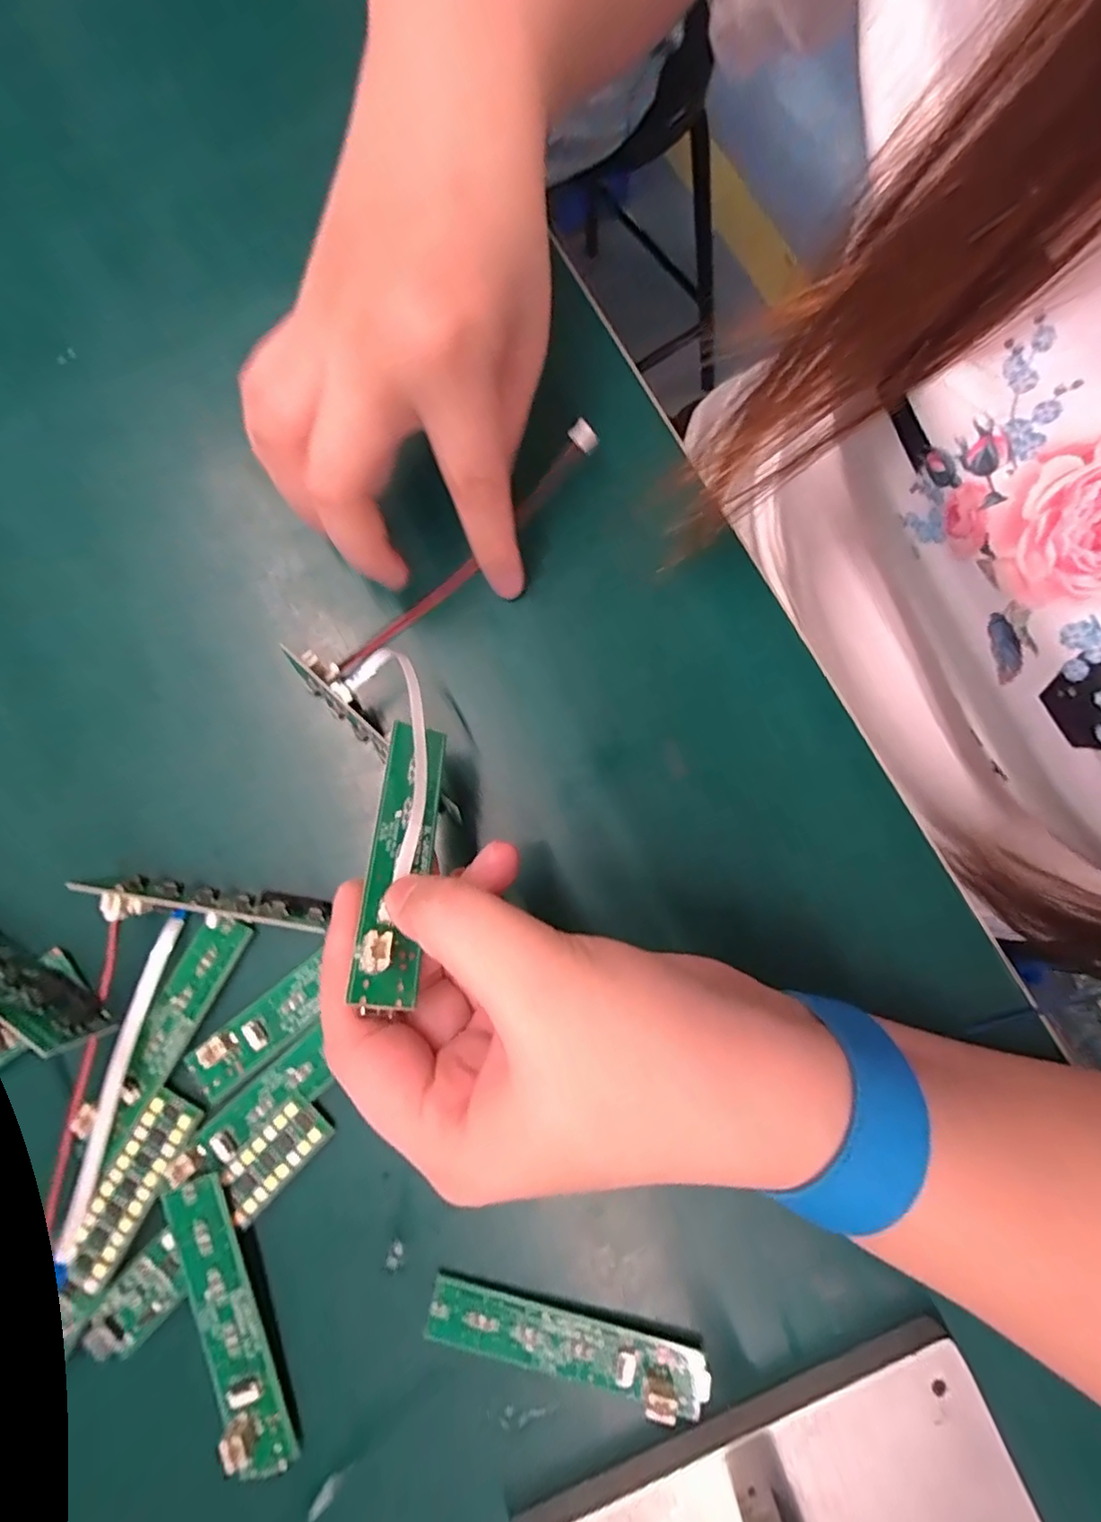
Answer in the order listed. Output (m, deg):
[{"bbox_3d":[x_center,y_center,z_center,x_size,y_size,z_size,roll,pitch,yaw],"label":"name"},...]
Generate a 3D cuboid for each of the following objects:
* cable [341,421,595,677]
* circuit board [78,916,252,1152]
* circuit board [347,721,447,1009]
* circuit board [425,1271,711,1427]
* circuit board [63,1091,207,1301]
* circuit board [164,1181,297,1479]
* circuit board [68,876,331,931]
[{"bbox_3d":[-0.031,-0.076,0.219,0.125,0.012,0.009,-43,81,6],"label":"cable"},{"bbox_3d":[-0.125,0.087,0.194,0.019,0.009,0.075,25,82,6],"label":"circuit board"},{"bbox_3d":[-0.041,0.025,0.166,0.017,0.011,0.080,-1,57,0],"label":"circuit board"},{"bbox_3d":[0.005,0.175,0.175,0.084,0.011,0.016,13,81,4],"label":"circuit board"},{"bbox_3d":[-0.131,0.132,0.185,0.018,0.004,0.054,29,83,6],"label":"circuit board"},{"bbox_3d":[-0.095,0.166,0.174,0.018,0.007,0.082,-22,81,-2],"label":"circuit board"},{"bbox_3d":[-0.112,0.047,0.193,0.074,0.014,0.013,9,79,-13],"label":"circuit board"}]

